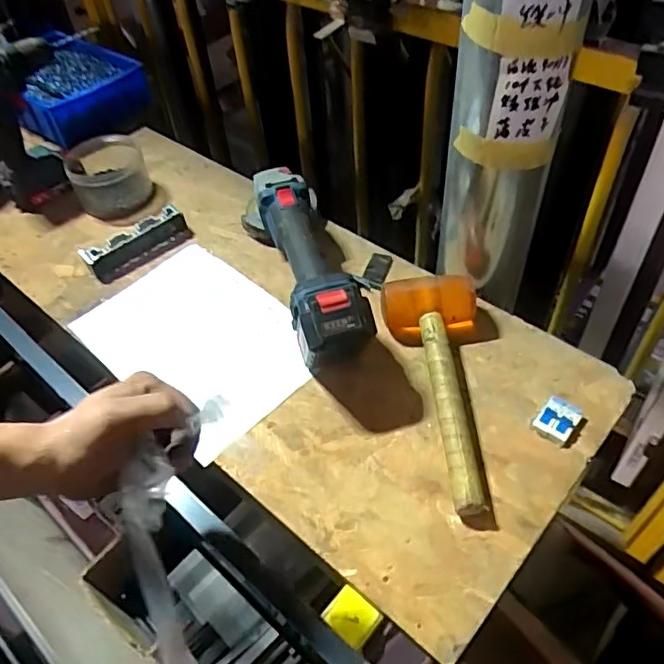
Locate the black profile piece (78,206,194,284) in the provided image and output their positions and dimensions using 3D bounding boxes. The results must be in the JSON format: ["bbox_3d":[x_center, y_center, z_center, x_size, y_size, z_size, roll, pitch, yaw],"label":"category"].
[{"bbox_3d":[-0.276,-0.127,0.836,0.148,0.035,0.067,-38,56,-25],"label":"black profile piece"}]

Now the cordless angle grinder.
[{"bbox_3d":[-0.046,-0.100,0.742,0.089,0.113,0.372,-18,50,-10],"label":"cordless angle grinder"}]

